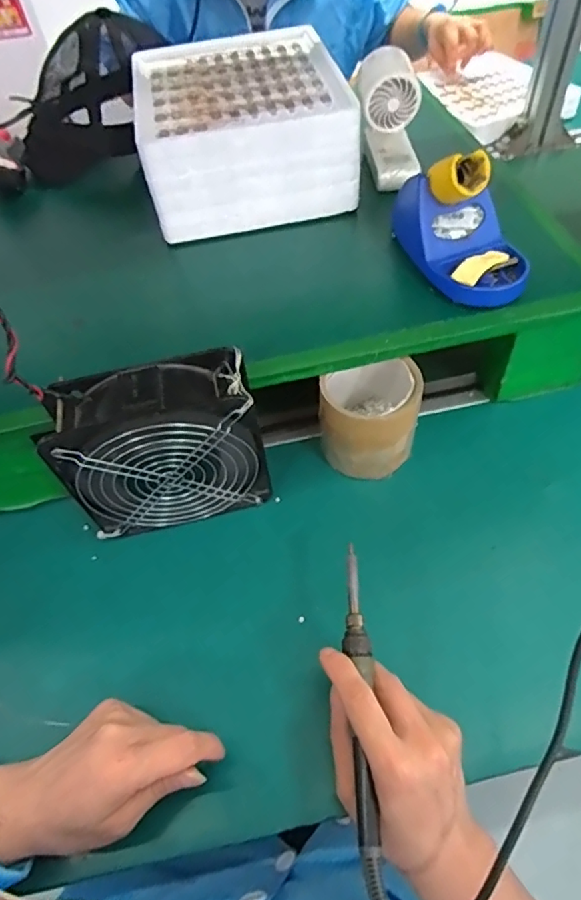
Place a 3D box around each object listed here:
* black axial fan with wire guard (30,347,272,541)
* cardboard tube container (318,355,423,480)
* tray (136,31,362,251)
[{"bbox_3d":[-0.099,0.001,0.428,0.146,0.147,0.054,-13,53,-4],"label":"black axial fan with wire guard"},{"bbox_3d":[0.066,-0.032,0.478,0.089,0.087,0.085,-7,53,0],"label":"cardboard tube container"},{"bbox_3d":[-0.052,-0.346,0.578,0.200,0.100,0.223,-10,53,-2],"label":"tray"}]

